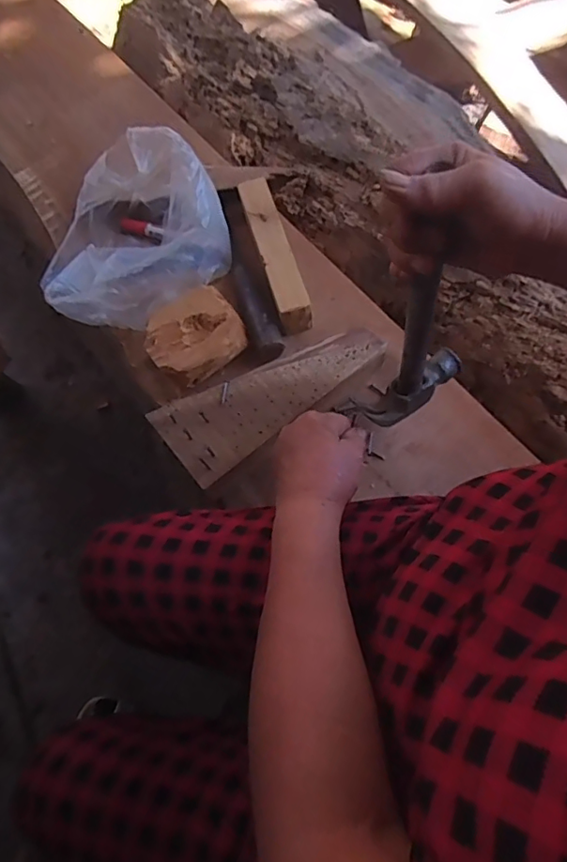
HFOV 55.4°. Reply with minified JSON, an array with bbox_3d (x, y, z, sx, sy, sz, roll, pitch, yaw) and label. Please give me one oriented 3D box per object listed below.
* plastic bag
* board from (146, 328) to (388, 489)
[{"bbox_3d":[-0.178,-0.214,0.619,0.178,0.126,0.213,39,75,11],"label":"plastic bag"},{"bbox_3d":[-0.014,-0.046,0.551,0.231,0.028,0.094,-35,76,-12],"label":"board"}]

